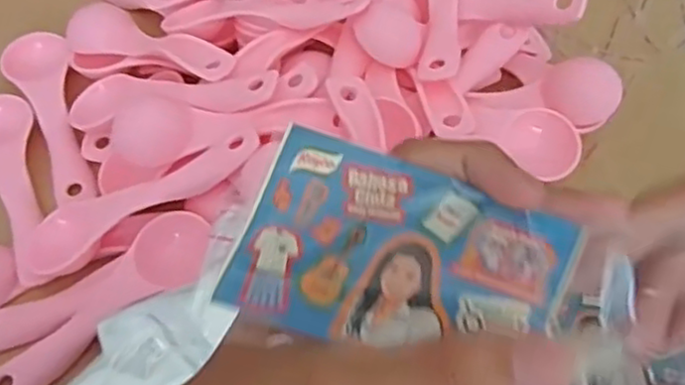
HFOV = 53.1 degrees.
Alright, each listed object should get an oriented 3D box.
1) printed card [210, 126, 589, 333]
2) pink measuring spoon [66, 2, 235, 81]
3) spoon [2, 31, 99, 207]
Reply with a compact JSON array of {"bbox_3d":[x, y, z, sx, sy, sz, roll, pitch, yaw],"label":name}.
[{"bbox_3d":[0.016,0.020,0.194,0.090,0.010,0.055,20,73,7],"label":"printed card"},{"bbox_3d":[-0.098,-0.076,0.349,0.102,0.025,0.028,18,57,33],"label":"pink measuring spoon"},{"bbox_3d":[-0.146,-0.042,0.352,0.032,0.017,0.104,-24,60,-15],"label":"spoon"}]

